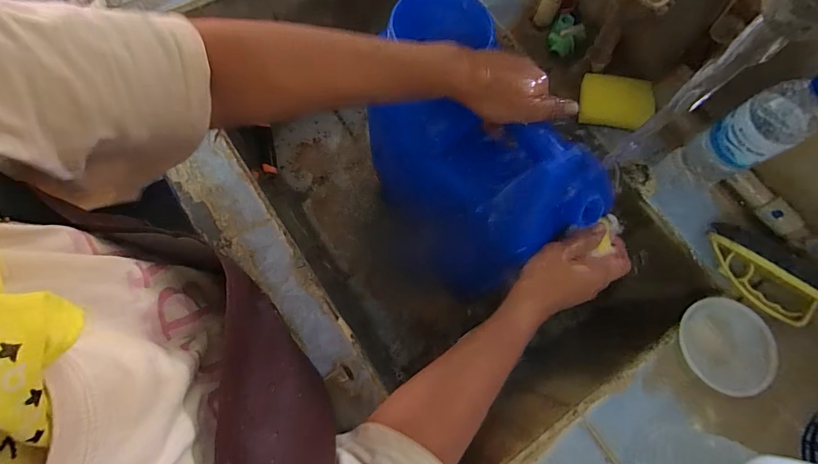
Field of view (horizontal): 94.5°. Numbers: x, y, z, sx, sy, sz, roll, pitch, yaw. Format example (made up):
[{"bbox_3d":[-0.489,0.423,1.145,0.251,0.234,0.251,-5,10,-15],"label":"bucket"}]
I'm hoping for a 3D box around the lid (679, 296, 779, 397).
[{"bbox_3d":[0.387,0.137,0.458,0.104,0.011,0.109,-2,73,-3],"label":"lid"}]

